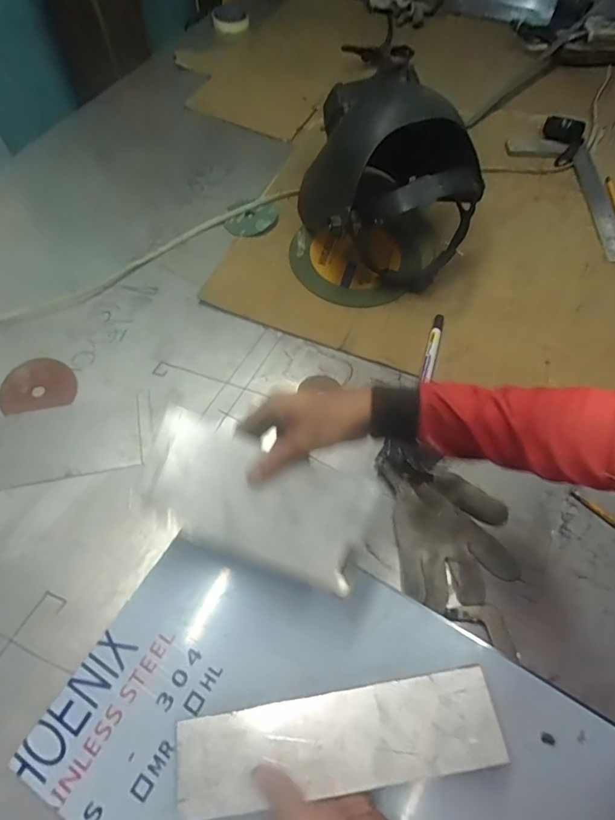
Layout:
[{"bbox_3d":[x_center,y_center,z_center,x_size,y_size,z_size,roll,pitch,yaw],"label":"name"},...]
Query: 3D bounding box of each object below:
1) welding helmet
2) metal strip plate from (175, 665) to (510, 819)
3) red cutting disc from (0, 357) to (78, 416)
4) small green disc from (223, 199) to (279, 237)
[{"bbox_3d":[0.116,-0.324,0.692,0.244,0.227,0.190,8,61,1],"label":"welding helmet"},{"bbox_3d":[0.024,0.279,0.403,0.269,0.006,0.070,-11,54,0],"label":"metal strip plate"},{"bbox_3d":[-0.361,-0.036,0.640,0.093,0.004,0.076,-10,68,-13],"label":"red cutting disc"},{"bbox_3d":[-0.100,-0.328,0.804,0.092,0.012,0.082,32,64,13],"label":"small green disc"}]

